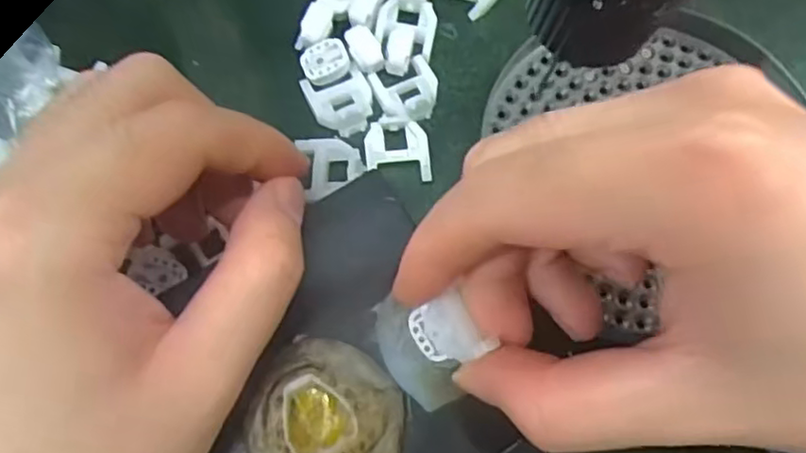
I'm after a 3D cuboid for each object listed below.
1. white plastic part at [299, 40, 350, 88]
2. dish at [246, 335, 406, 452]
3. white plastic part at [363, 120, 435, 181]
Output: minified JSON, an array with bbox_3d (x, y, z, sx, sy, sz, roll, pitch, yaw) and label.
[{"bbox_3d":[-0.027,-0.058,0.239,0.016,0.006,0.014,-21,74,-8],"label":"white plastic part"},{"bbox_3d":[-0.020,0.051,0.187,0.041,0.014,0.040,1,72,-2],"label":"dish"},{"bbox_3d":[-0.001,-0.026,0.232,0.023,0.004,0.019,4,72,-1],"label":"white plastic part"}]

